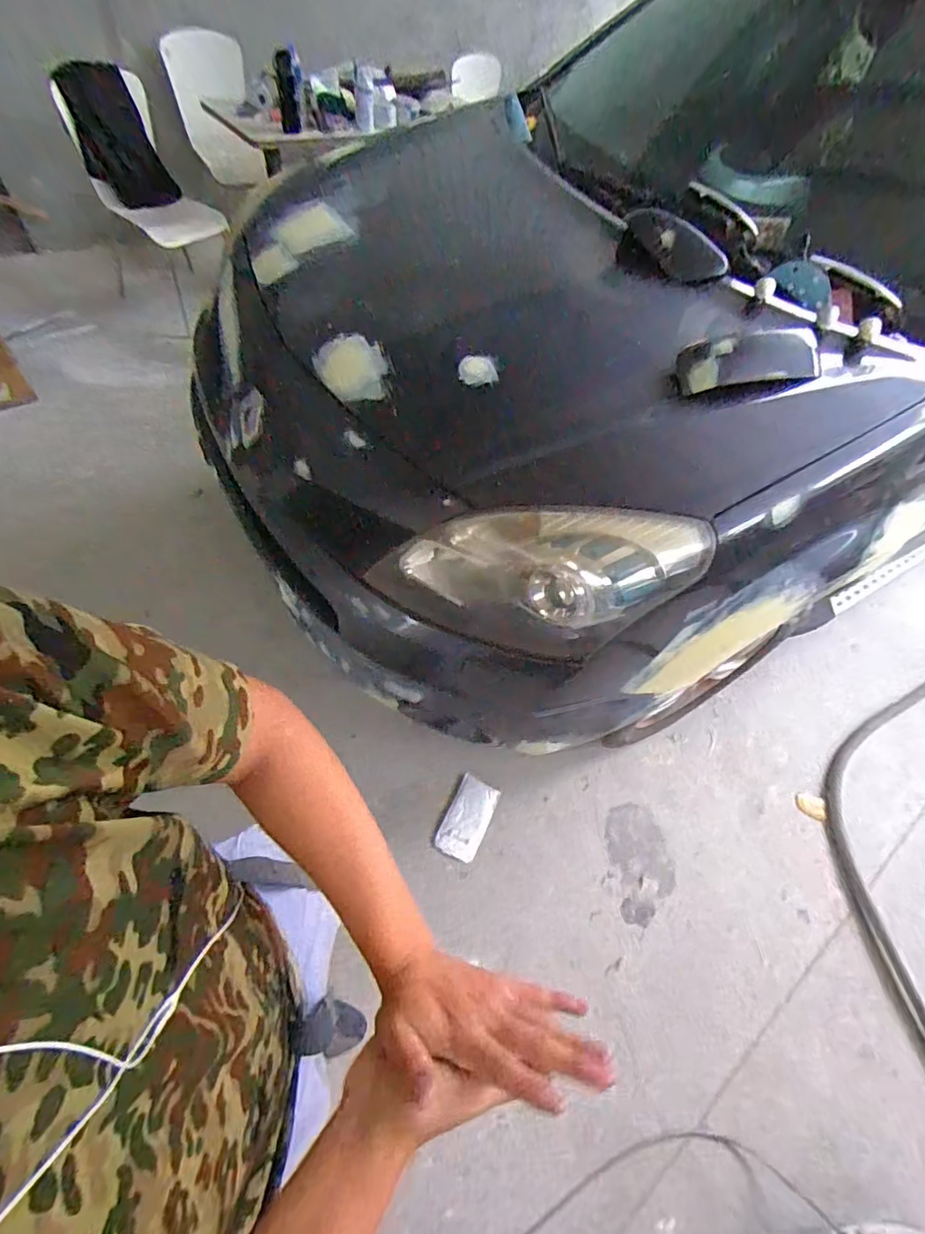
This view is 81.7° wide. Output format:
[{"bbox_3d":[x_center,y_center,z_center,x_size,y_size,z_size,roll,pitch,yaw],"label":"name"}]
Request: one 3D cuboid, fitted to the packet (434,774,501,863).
[{"bbox_3d":[0.015,0.557,1.481,0.125,0.014,0.207,28,68,1],"label":"packet"}]

